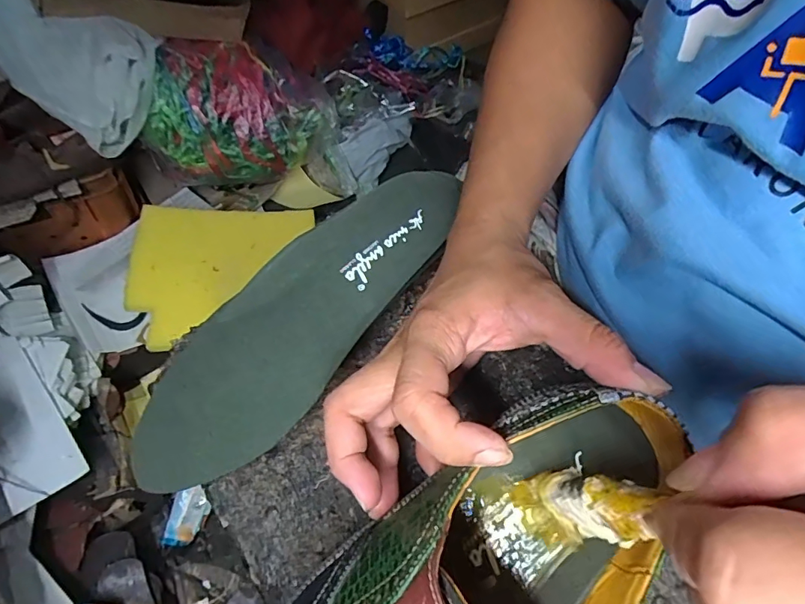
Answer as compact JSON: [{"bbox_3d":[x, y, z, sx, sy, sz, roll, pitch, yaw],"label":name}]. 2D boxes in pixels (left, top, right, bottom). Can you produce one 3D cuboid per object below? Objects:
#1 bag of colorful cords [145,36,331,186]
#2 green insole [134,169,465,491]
[{"bbox_3d":[-0.262,-0.299,0.751,0.284,0.201,0.140,-18,63,-13],"label":"bag of colorful cords"},{"bbox_3d":[-0.065,0.008,0.309,0.091,0.016,0.269,41,79,18],"label":"green insole"}]

